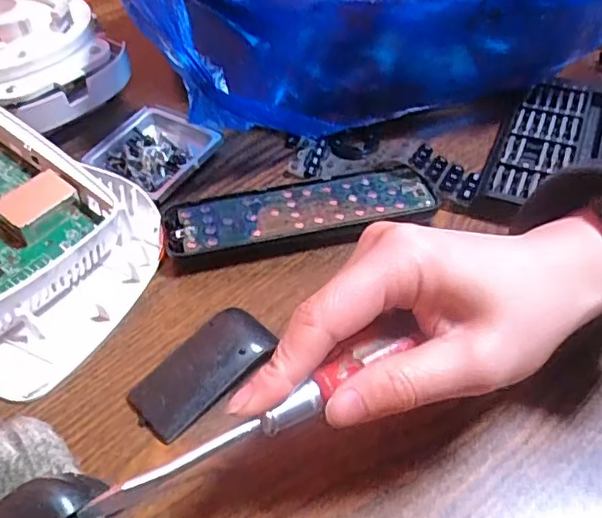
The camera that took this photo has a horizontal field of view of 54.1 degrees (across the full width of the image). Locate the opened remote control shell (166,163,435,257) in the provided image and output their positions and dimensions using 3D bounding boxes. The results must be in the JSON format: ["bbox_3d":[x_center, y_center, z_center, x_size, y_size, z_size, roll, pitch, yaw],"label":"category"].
[{"bbox_3d":[-0.001,-0.025,0.343,0.152,0.018,0.042,-10,45,-8],"label":"opened remote control shell"}]

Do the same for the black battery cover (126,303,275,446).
[{"bbox_3d":[-0.045,0.050,0.272,0.068,0.015,0.035,-33,53,-28],"label":"black battery cover"}]

